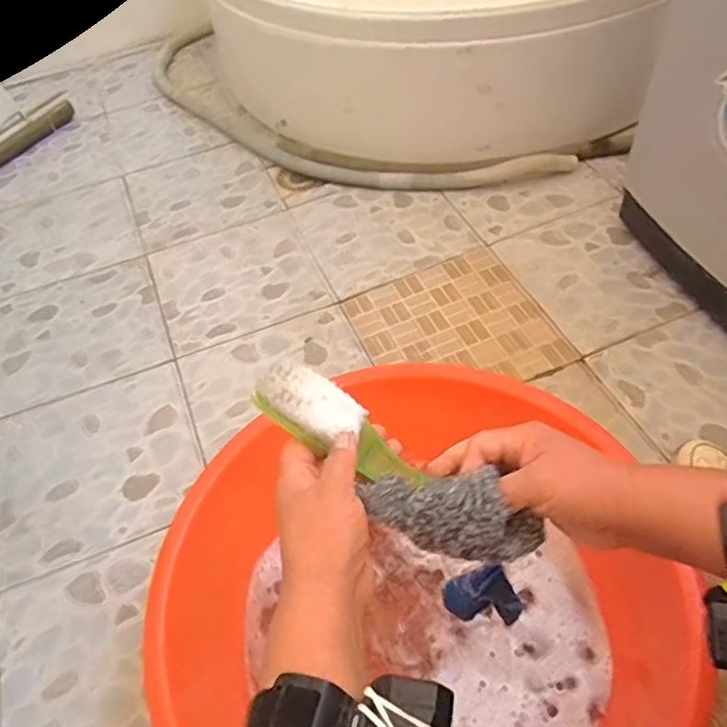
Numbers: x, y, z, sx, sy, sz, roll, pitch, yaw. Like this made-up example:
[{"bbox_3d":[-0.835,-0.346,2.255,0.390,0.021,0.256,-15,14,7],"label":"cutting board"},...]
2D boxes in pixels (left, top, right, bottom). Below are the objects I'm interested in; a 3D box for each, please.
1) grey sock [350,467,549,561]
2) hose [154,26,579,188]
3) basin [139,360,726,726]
[{"bbox_3d":[0.056,0.091,0.386,0.111,0.042,0.045,11,53,13],"label":"grey sock"},{"bbox_3d":[-0.119,-0.578,1.438,1.165,0.043,0.333,32,61,27],"label":"hose"},{"bbox_3d":[0.051,0.252,0.665,0.507,0.174,0.488,-3,51,3],"label":"basin"}]

